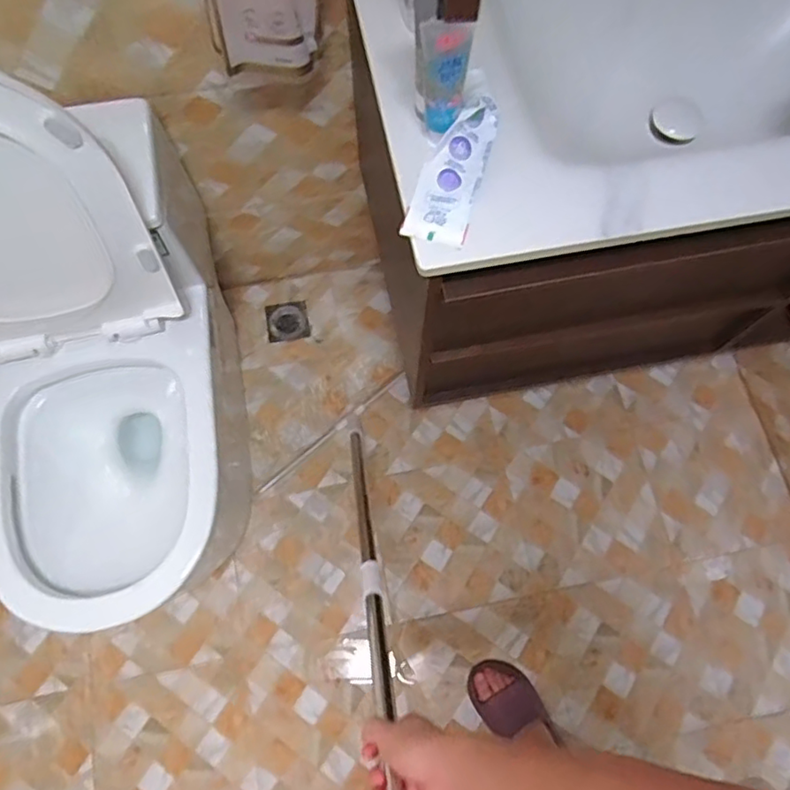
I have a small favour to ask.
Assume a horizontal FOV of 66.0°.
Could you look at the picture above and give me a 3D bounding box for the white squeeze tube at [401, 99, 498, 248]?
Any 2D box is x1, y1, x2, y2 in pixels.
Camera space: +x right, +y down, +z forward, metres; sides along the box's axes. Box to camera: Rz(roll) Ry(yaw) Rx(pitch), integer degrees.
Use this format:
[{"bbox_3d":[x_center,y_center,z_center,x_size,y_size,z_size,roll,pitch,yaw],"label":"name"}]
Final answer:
[{"bbox_3d":[0.055,-0.211,0.556,0.056,0.030,0.149,17,75,0],"label":"white squeeze tube"}]

